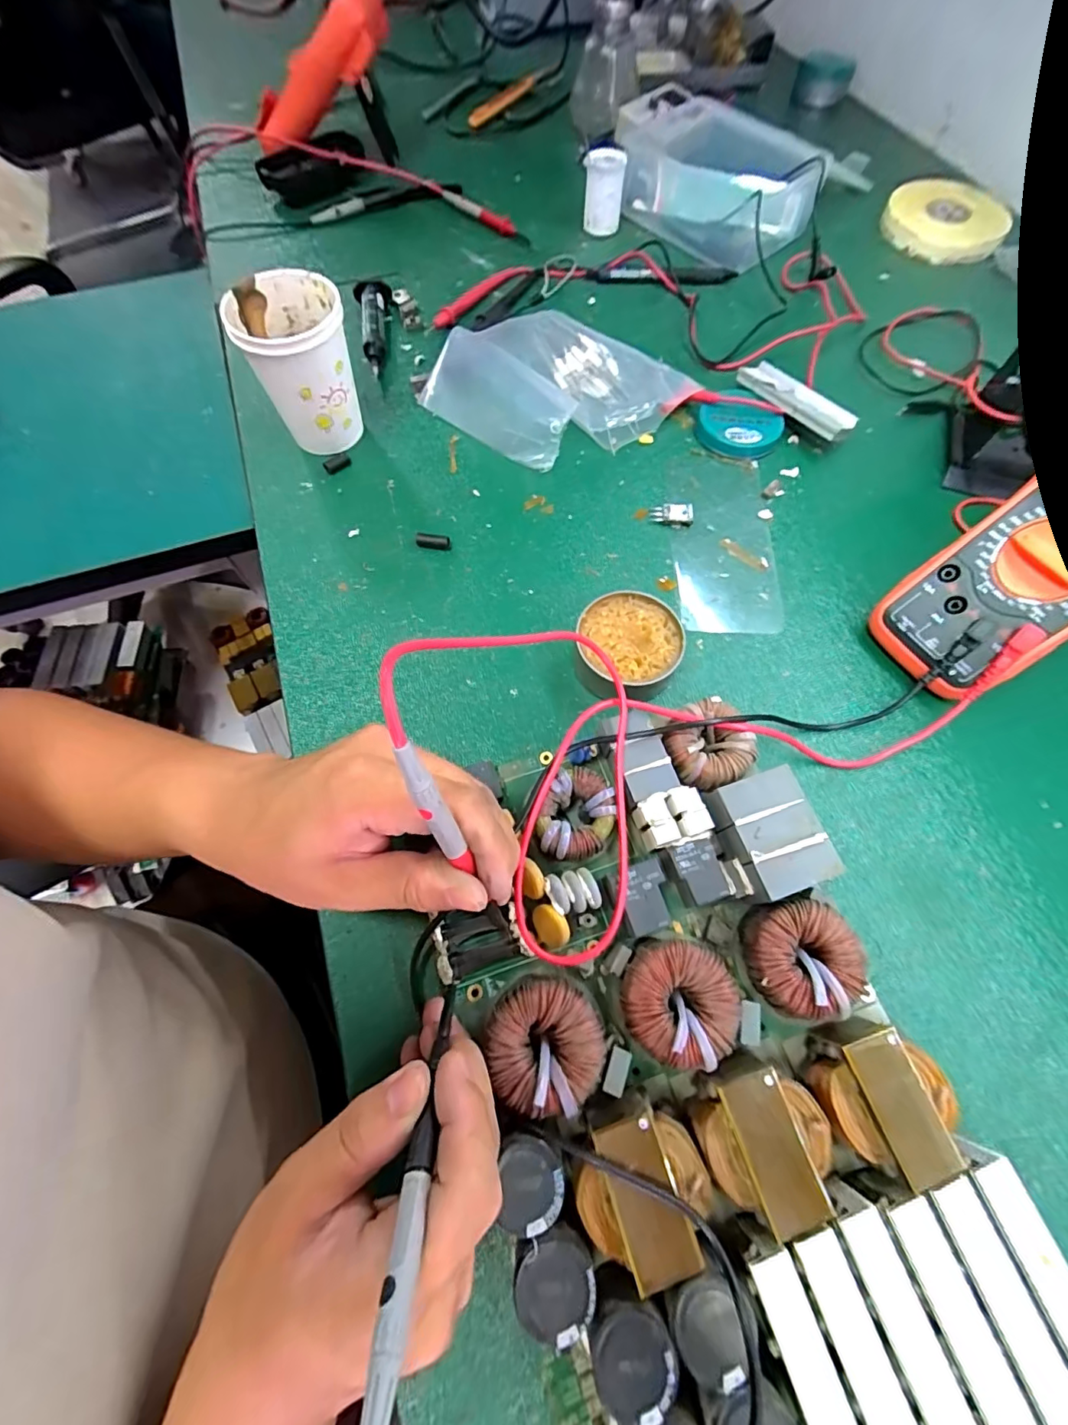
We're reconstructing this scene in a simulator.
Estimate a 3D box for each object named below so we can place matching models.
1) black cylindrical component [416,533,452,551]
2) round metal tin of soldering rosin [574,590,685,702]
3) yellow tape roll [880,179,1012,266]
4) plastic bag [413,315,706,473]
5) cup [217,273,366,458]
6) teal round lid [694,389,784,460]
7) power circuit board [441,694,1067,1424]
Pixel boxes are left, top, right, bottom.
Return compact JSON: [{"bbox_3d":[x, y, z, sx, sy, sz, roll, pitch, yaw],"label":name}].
[{"bbox_3d":[-0.070,-0.120,0.364,0.024,0.009,0.010,5,67,3],"label":"black cylindrical component"},{"bbox_3d":[0.057,-0.036,0.316,0.061,0.030,0.069,5,67,3],"label":"round metal tin of soldering rosin"},{"bbox_3d":[0.405,-0.486,0.513,0.109,0.020,0.106,0,67,0],"label":"yellow tape roll"},{"bbox_3d":[0.021,-0.263,0.411,0.171,0.033,0.150,35,71,14],"label":"plastic bag"},{"bbox_3d":[-0.160,-0.241,0.369,0.068,0.094,0.073,0,67,0],"label":"cup"},{"bbox_3d":[0.158,-0.223,0.403,0.059,0.012,0.059,0,67,0],"label":"teal round lid"},{"bbox_3d":[0.074,0.160,0.227,0.187,0.040,0.321,-17,68,-7],"label":"power circuit board"}]

